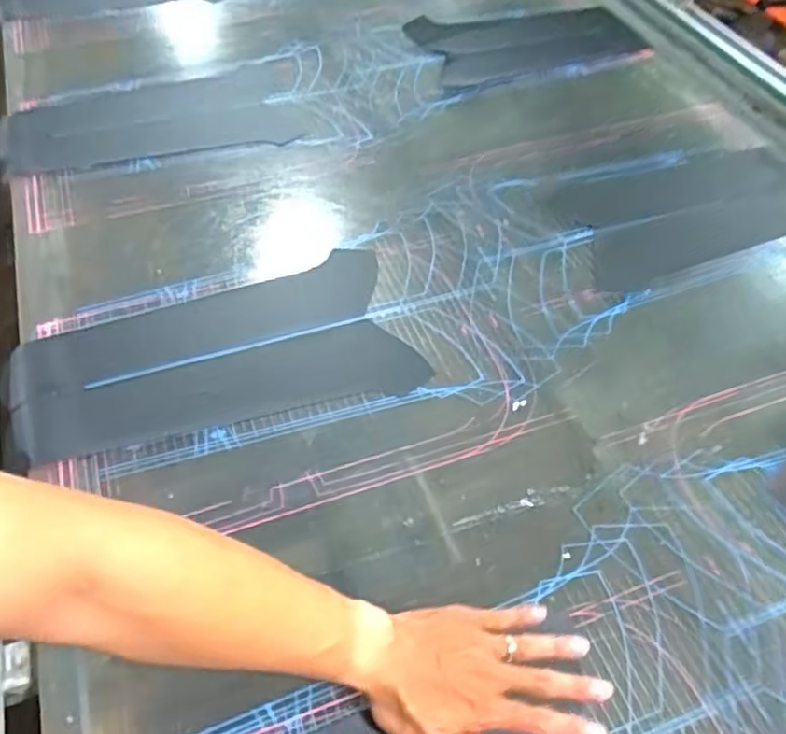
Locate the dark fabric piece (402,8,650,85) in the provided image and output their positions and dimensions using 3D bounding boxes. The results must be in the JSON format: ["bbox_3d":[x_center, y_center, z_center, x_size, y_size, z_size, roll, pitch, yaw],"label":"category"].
[{"bbox_3d":[0.233,-0.573,1.192,0.374,0.010,0.215,-11,52,-8],"label":"dark fabric piece"}]

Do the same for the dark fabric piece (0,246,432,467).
[{"bbox_3d":[-0.205,-0.015,0.766,0.429,0.010,0.213,-14,50,-11],"label":"dark fabric piece"}]

